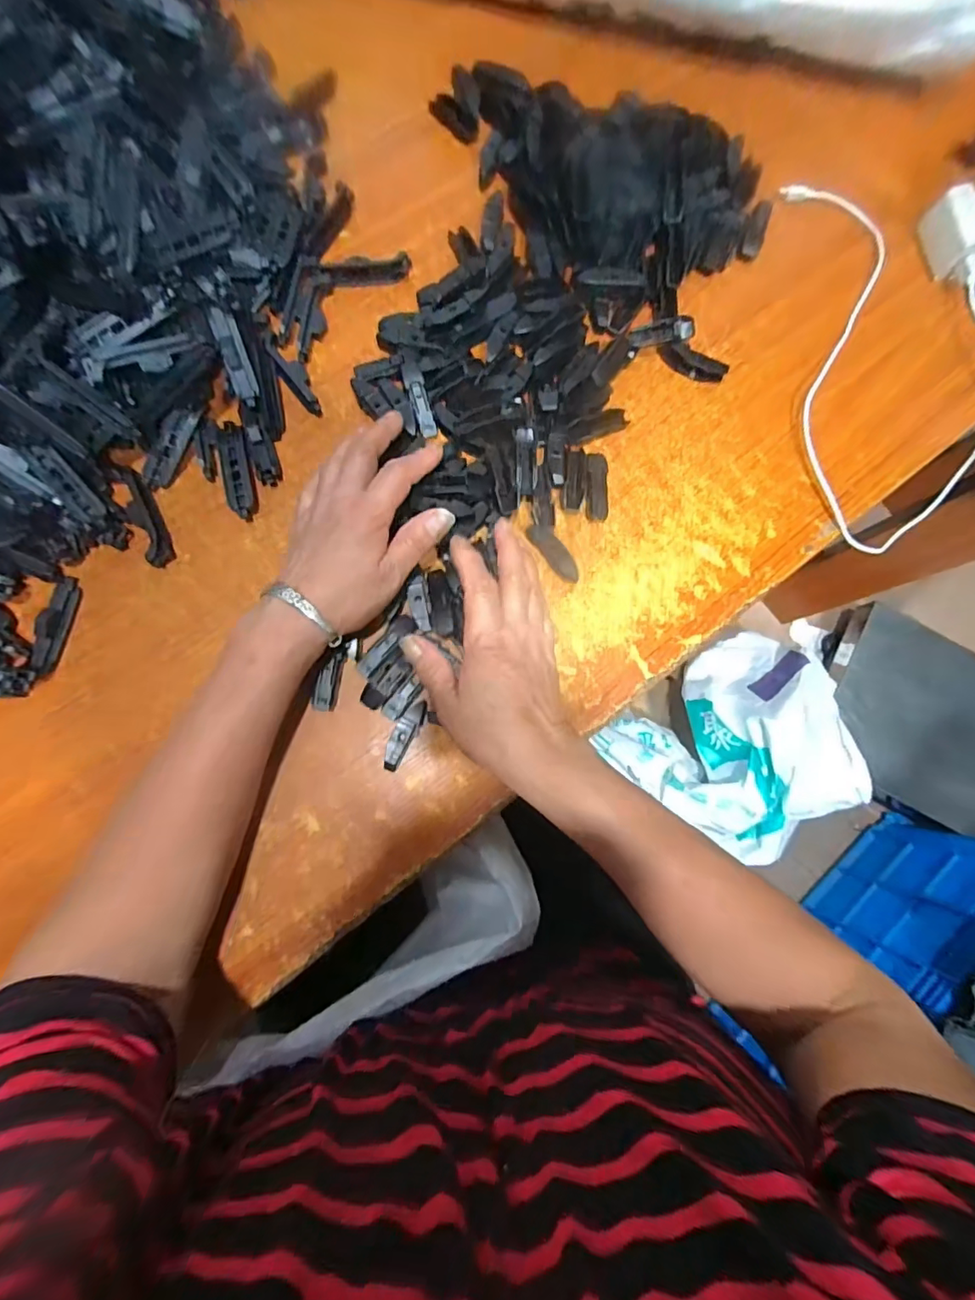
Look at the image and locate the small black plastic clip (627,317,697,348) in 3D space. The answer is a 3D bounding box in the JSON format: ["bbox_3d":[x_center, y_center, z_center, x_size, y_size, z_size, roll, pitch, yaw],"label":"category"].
[{"bbox_3d":[0.138,-0.251,0.417,0.049,0.008,0.016,-4,81,12],"label":"small black plastic clip"}]

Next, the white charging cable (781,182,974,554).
[{"bbox_3d":[0.339,-0.234,0.447,0.179,0.100,0.321,2,81,-2],"label":"white charging cable"}]

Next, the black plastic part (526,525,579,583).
[{"bbox_3d":[0.050,-0.073,0.390,0.019,0.010,0.053,-39,85,-8],"label":"black plastic part"}]

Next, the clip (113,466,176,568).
[{"bbox_3d":[-0.248,-0.098,0.378,0.020,0.013,0.081,-29,83,-7],"label":"clip"}]

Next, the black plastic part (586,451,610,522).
[{"bbox_3d":[0.083,-0.123,0.399,0.015,0.011,0.048,-2,93,-3],"label":"black plastic part"}]

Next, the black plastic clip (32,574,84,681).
[{"bbox_3d":[-0.300,-0.016,0.364,0.017,0.010,0.069,13,80,-1],"label":"black plastic clip"}]

